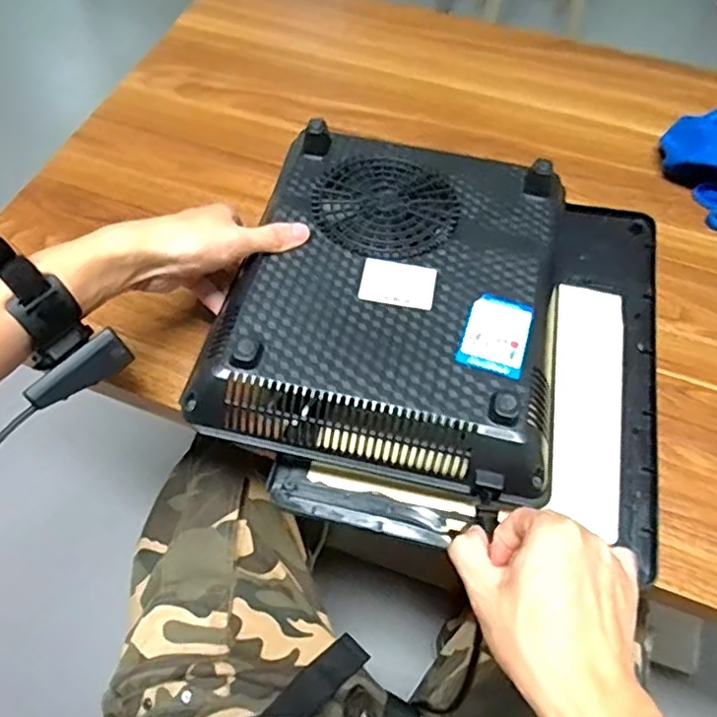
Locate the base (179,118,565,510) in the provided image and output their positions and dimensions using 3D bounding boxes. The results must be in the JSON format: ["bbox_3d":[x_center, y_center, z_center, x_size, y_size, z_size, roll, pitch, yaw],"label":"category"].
[{"bbox_3d":[0.032,-0.063,0.509,0.252,0.050,0.313,11,60,5],"label":"base"}]

